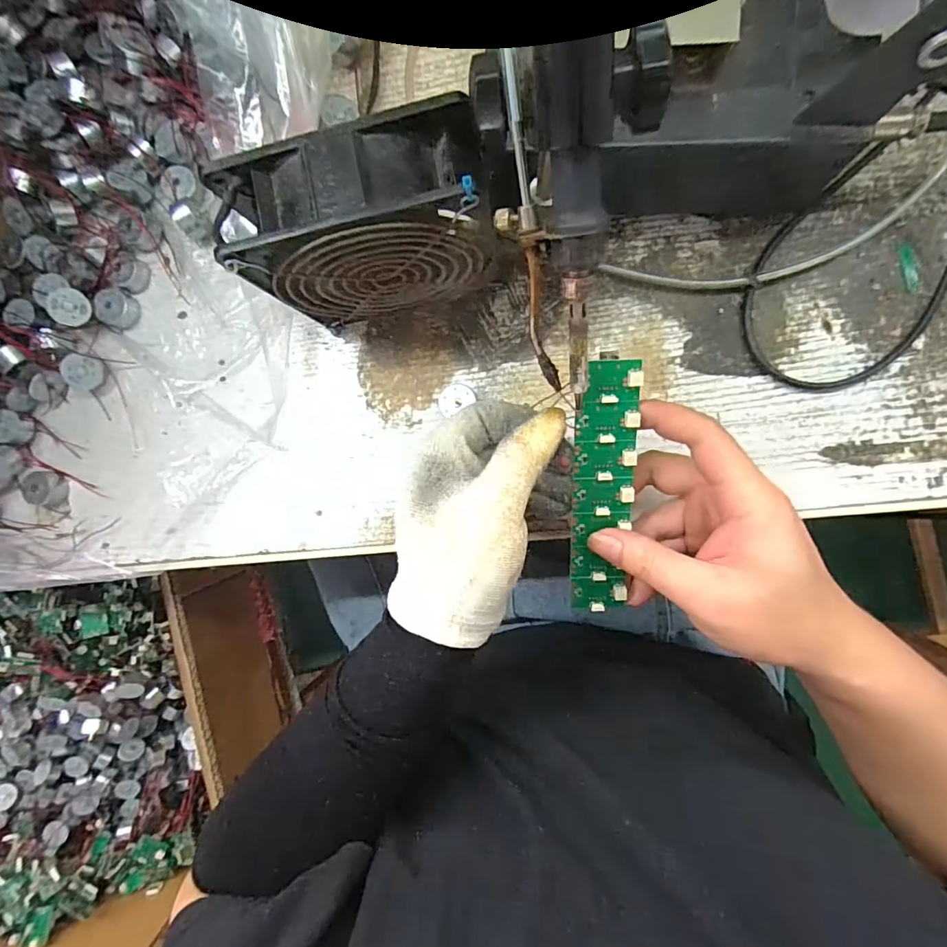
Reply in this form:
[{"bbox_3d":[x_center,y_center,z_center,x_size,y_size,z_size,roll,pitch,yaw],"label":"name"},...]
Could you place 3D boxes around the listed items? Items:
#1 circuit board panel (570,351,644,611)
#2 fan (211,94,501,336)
[{"bbox_3d":[0.067,0.011,0.255,0.030,0.006,0.137,2,110,7],"label":"circuit board panel"},{"bbox_3d":[-0.047,-0.121,0.262,0.117,0.120,0.043,-10,92,7],"label":"fan"}]

